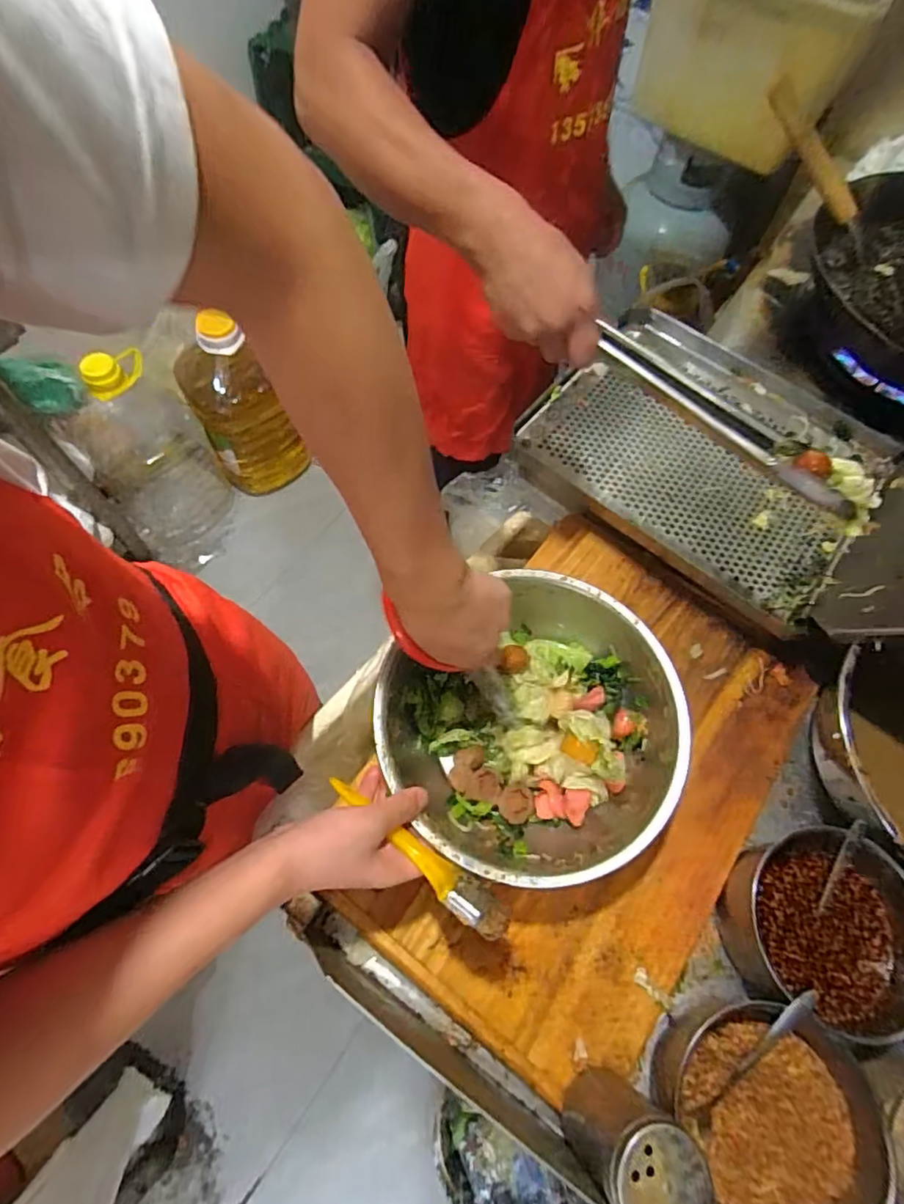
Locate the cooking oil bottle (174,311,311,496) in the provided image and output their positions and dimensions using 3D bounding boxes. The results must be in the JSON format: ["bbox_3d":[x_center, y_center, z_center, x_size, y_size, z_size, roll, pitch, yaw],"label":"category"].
[{"bbox_3d":[-0.543,-0.471,1.418,0.180,0.490,0.254,-39,73,-18],"label":"cooking oil bottle"}]

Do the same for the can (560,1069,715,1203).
[{"bbox_3d":[0.125,0.386,0.404,0.066,0.116,0.064,1,66,-3],"label":"can"}]

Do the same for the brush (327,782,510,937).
[{"bbox_3d":[-0.029,0.192,0.442,0.175,0.039,0.027,30,67,29],"label":"brush"}]

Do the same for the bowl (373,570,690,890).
[{"bbox_3d":[0.074,0.115,0.531,0.259,0.083,0.246,-34,72,-17],"label":"bowl"}]

